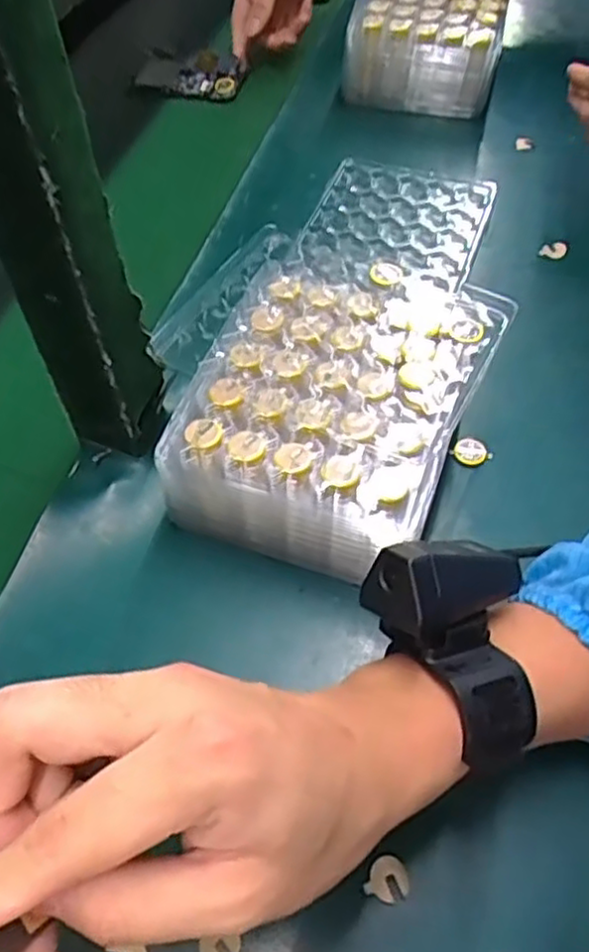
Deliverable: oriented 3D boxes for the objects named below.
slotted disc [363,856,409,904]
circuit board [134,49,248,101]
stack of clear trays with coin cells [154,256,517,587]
[{"bbox_3d":[0.042,0.177,0.311,0.018,0.004,0.017,16,56,15],"label":"slotted disc"},{"bbox_3d":[-0.112,-0.427,0.751,0.113,0.013,0.048,15,95,12],"label":"circuit board"},{"bbox_3d":[0.025,-0.036,0.422,0.151,0.086,0.184,19,57,17],"label":"stack of clear trays with coin cells"}]

